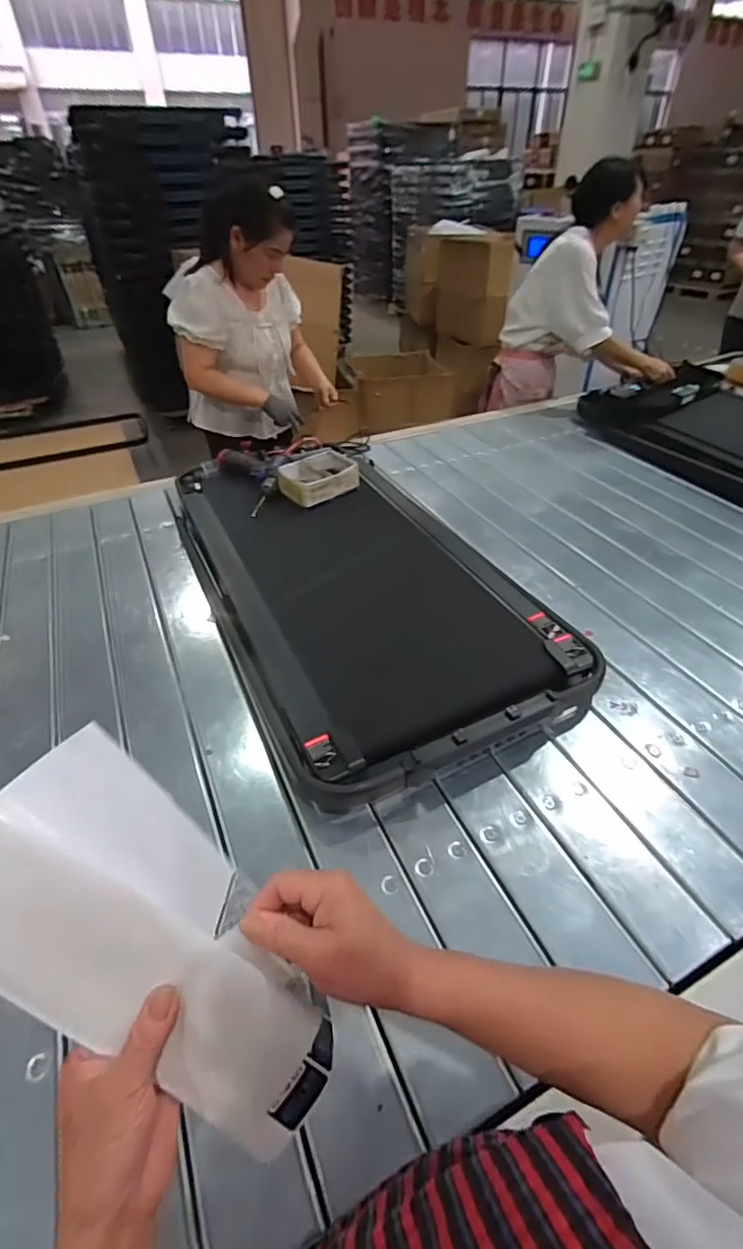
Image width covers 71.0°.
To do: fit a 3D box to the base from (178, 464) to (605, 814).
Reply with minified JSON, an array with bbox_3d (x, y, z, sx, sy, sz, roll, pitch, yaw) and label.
[{"bbox_3d":[-0.051,-0.106,1.095,0.531,0.110,0.987,-18,42,-19],"label":"base"}]

